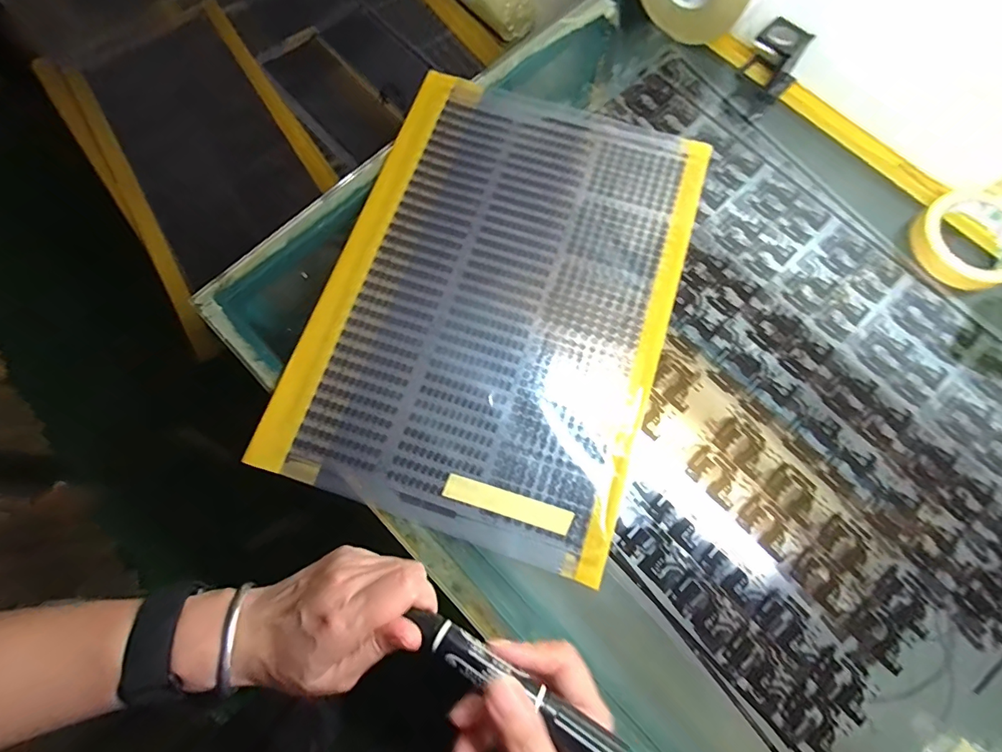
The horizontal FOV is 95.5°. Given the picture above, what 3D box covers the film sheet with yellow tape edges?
[{"bbox_3d":[0.000,-0.087,0.441,0.316,0.006,0.456,18,76,4],"label":"film sheet with yellow tape edges"}]

